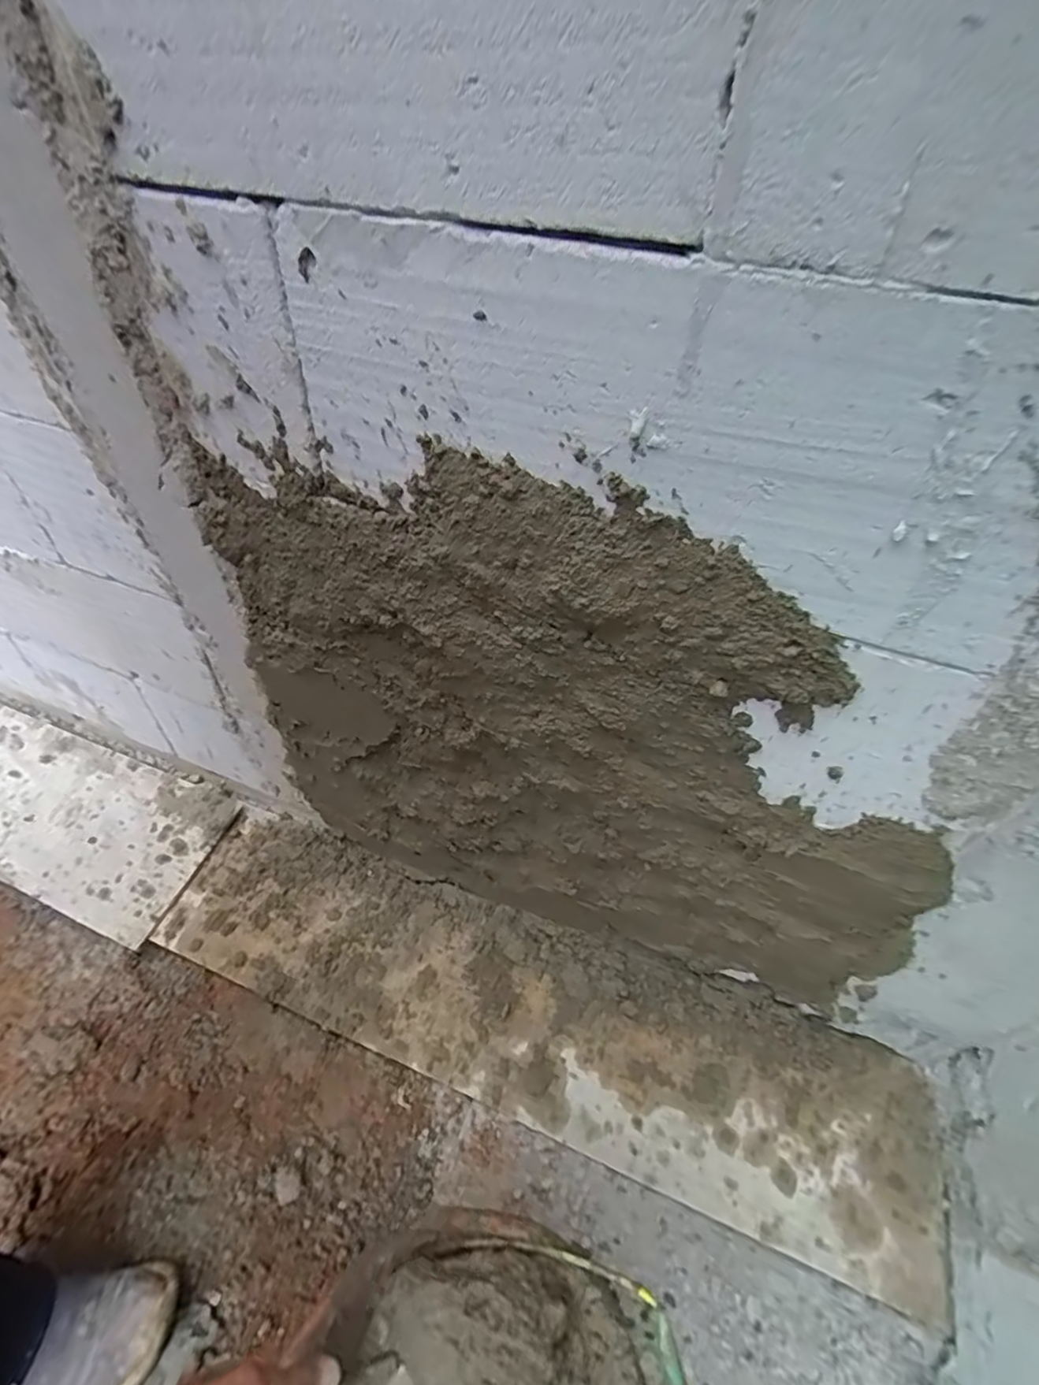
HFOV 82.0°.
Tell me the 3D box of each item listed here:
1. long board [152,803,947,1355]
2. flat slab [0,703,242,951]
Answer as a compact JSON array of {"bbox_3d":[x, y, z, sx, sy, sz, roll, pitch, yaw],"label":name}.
[{"bbox_3d":[-0.015,0.435,0.833,1.064,0.061,0.242,17,46,14],"label":"long board"},{"bbox_3d":[-0.857,0.194,1.067,0.697,0.059,0.254,18,46,15],"label":"flat slab"}]

